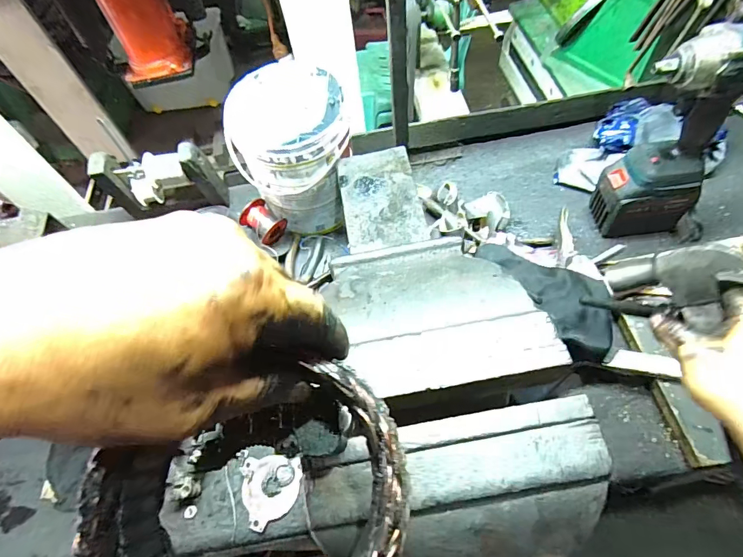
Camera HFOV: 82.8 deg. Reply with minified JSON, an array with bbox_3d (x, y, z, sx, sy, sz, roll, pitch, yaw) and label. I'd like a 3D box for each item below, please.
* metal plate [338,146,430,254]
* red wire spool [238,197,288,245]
[{"bbox_3d":[0.012,-0.101,0.546,0.098,0.007,0.187,-9,58,-1],"label":"metal plate"},{"bbox_3d":[-0.175,-0.086,0.671,0.064,0.050,0.045,42,43,5],"label":"red wire spool"}]

